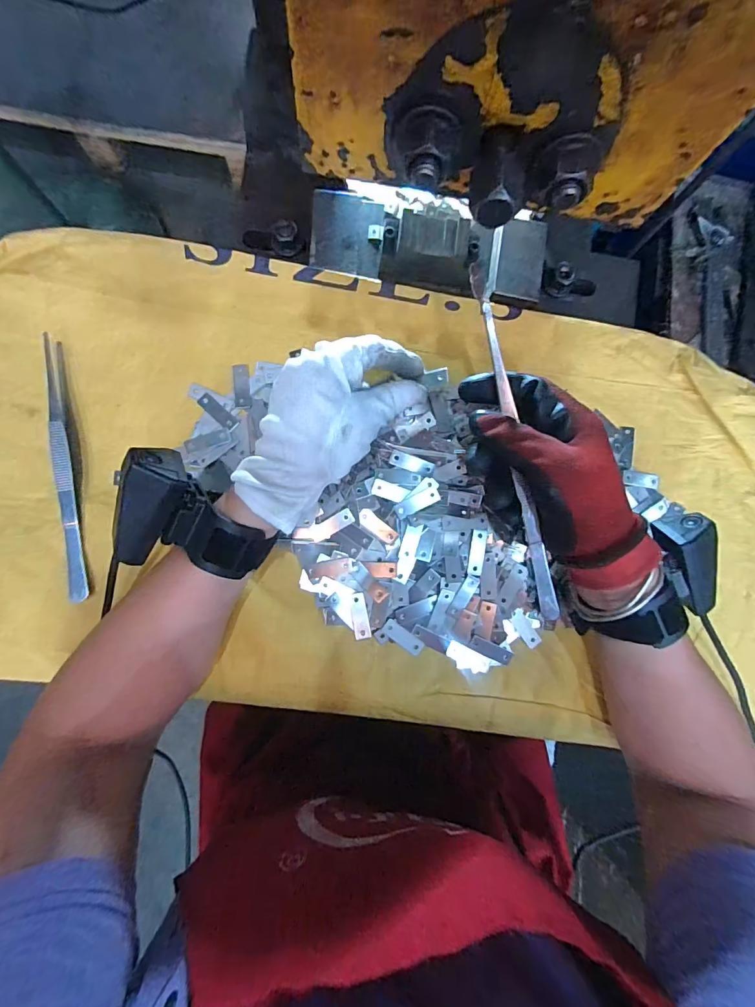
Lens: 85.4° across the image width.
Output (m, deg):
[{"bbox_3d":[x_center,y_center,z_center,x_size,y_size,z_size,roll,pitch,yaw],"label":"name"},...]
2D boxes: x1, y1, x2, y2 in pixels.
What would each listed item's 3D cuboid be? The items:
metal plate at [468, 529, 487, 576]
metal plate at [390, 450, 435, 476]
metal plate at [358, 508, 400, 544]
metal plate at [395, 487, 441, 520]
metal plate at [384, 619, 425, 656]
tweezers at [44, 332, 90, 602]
[{"bbox_3d":[0.078,0.039,0.319,0.012,0.004,0.035,9,85,-4],"label":"metal plate"},{"bbox_3d":[0.027,-0.031,0.317,0.034,0.004,0.012,19,84,-3],"label":"metal plate"},{"bbox_3d":[0.000,0.018,0.315,0.034,0.004,0.013,37,83,-1],"label":"metal plate"},{"bbox_3d":[0.031,-0.001,0.315,0.036,0.004,0.012,-27,88,-7],"label":"metal plate"},{"bbox_3d":[0.021,0.103,0.314,0.035,0.004,0.012,39,83,-1],"label":"metal plate"},{"bbox_3d":[-0.225,-0.025,0.295,0.012,0.014,0.189,-7,86,-6],"label":"tweezers"}]

